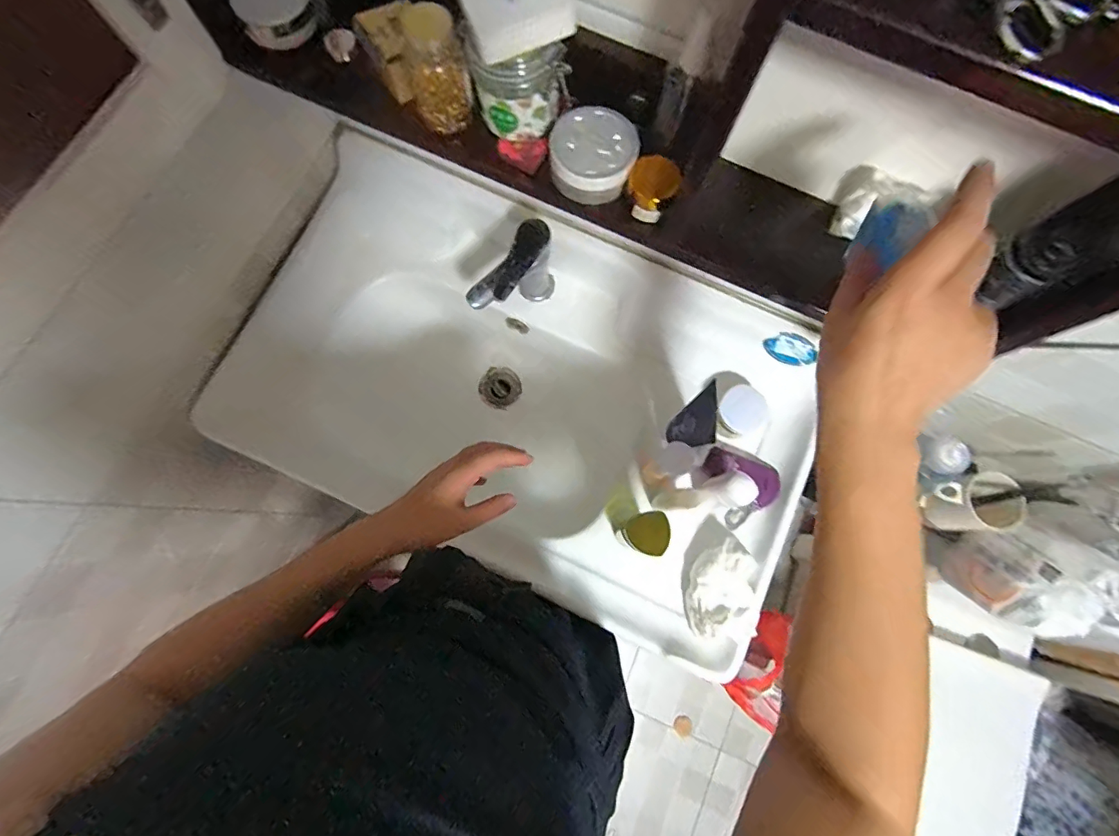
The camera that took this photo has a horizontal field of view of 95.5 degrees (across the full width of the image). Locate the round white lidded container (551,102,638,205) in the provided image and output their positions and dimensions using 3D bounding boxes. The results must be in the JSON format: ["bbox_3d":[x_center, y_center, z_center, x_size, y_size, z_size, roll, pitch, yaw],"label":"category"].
[{"bbox_3d":[0.030,-0.232,0.455,0.073,0.040,0.075,0,78,-1],"label":"round white lidded container"}]

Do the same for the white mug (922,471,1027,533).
[{"bbox_3d":[0.593,0.127,0.740,0.099,0.083,0.081,-12,79,-4],"label":"white mug"}]

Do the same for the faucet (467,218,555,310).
[{"bbox_3d":[-0.058,-0.183,0.690,0.049,0.169,0.138,43,80,7],"label":"faucet"}]

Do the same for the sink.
[{"bbox_3d":[-0.045,-0.032,0.726,0.778,0.187,0.475,23,78,3],"label":"sink"}]

